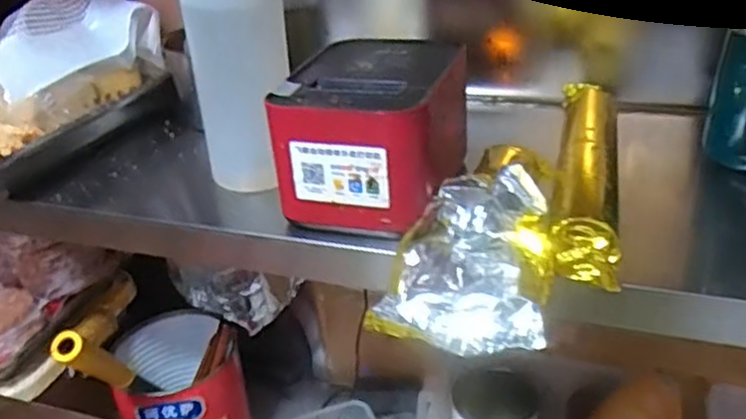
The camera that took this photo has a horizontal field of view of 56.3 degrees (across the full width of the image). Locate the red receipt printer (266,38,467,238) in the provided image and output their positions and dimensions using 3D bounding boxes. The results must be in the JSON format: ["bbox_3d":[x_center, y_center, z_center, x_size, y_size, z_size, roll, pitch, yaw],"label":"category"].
[{"bbox_3d":[0.007,-0.060,0.539,0.127,0.093,0.144,7,33,17],"label":"red receipt printer"}]

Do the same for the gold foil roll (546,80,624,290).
[{"bbox_3d":[0.164,-0.032,0.532,0.046,0.037,0.242,6,33,15],"label":"gold foil roll"}]

